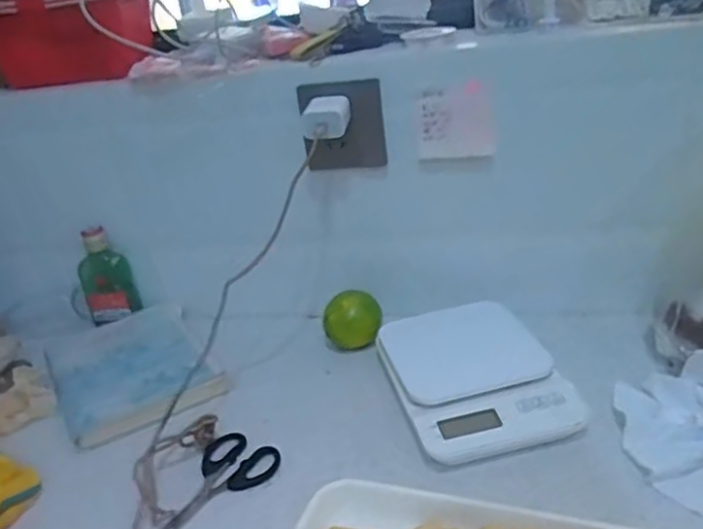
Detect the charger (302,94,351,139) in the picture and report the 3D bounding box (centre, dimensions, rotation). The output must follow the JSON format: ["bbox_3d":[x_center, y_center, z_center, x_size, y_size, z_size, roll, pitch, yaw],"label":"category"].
[{"bbox_3d":[-0.023,-0.145,0.657,0.044,0.031,0.055,-6,26,4],"label":"charger"}]

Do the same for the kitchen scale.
[{"bbox_3d":[0.112,0.097,0.622,0.146,0.041,0.187,-12,26,-9],"label":"kitchen scale"}]

